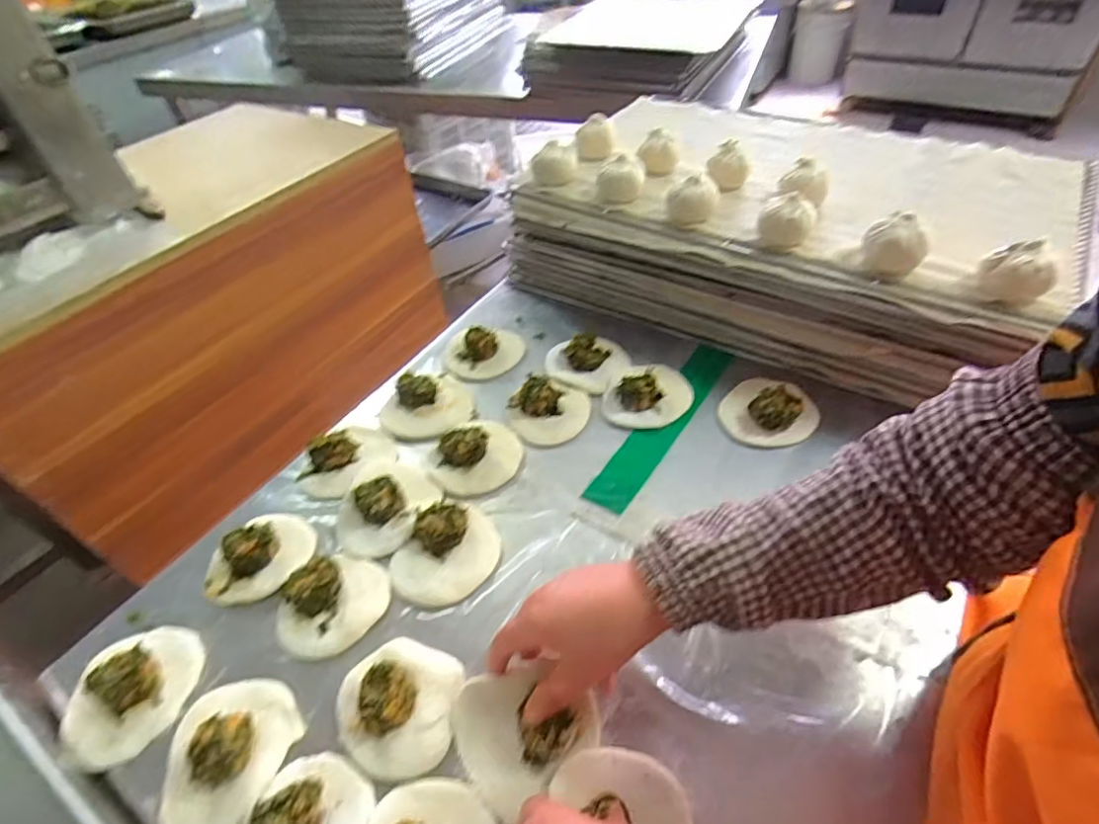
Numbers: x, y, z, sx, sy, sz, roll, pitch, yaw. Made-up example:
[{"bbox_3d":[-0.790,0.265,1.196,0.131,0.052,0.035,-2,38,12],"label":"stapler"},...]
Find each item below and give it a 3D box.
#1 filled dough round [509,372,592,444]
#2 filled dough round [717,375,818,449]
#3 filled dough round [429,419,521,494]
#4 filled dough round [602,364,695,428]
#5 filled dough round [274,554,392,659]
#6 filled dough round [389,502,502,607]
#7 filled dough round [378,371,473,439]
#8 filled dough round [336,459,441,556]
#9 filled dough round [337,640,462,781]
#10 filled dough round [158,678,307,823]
[{"bbox_3d":[0.000,-0.005,0.607,0.088,0.032,0.074,-3,44,-1],"label":"filled dough round"},{"bbox_3d":[0.222,-0.006,0.587,0.083,0.033,0.091,-1,44,1],"label":"filled dough round"},{"bbox_3d":[-0.073,0.036,0.571,0.083,0.030,0.093,1,44,2],"label":"filled dough round"},{"bbox_3d":[0.106,-0.019,0.608,0.091,0.030,0.079,8,45,9],"label":"filled dough round"},{"bbox_3d":[-0.179,0.155,0.465,0.074,0.025,0.089,29,54,29],"label":"filled dough round"},{"bbox_3d":[-0.091,0.119,0.492,0.097,0.025,0.081,-21,47,-19],"label":"filled dough round"},{"bbox_3d":[-0.137,-0.011,0.622,0.097,0.025,0.080,-22,48,-20],"label":"filled dough round"},{"bbox_3d":[-0.161,0.082,0.531,0.090,0.026,0.097,-1,44,1],"label":"filled dough round"},{"bbox_3d":[-0.111,0.206,0.408,0.090,0.026,0.086,-3,45,2],"label":"filled dough round"},{"bbox_3d":[-0.230,0.230,0.387,0.084,0.031,0.100,13,47,17],"label":"filled dough round"}]

